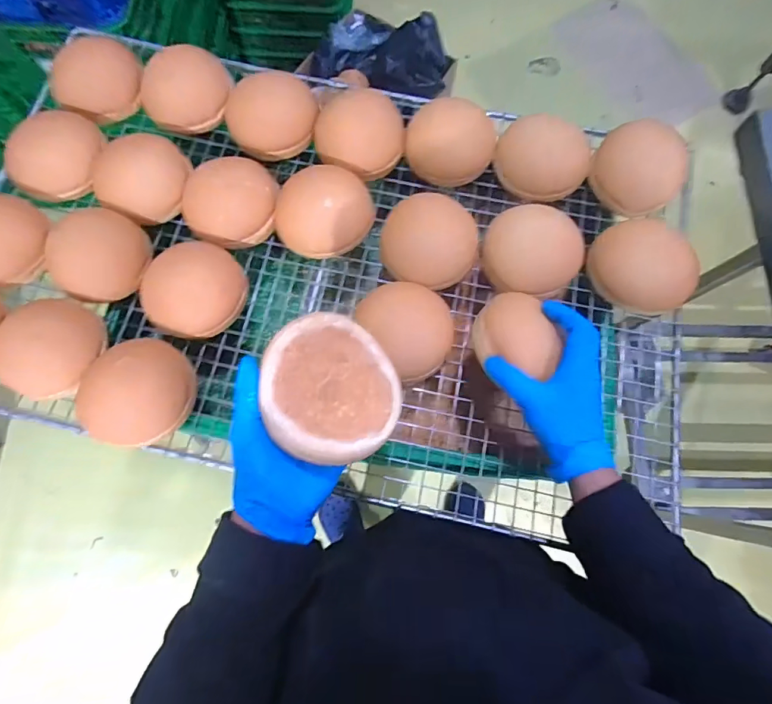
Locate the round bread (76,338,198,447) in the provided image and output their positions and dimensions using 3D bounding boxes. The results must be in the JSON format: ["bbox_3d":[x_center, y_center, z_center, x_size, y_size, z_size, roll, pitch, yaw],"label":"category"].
[{"bbox_3d":[-0.270,0.041,0.472,0.107,0.040,0.112,0,75,-1],"label":"round bread"}]

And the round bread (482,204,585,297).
[{"bbox_3d":[0.172,-0.117,0.514,0.110,0.057,0.089,11,75,2],"label":"round bread"}]

